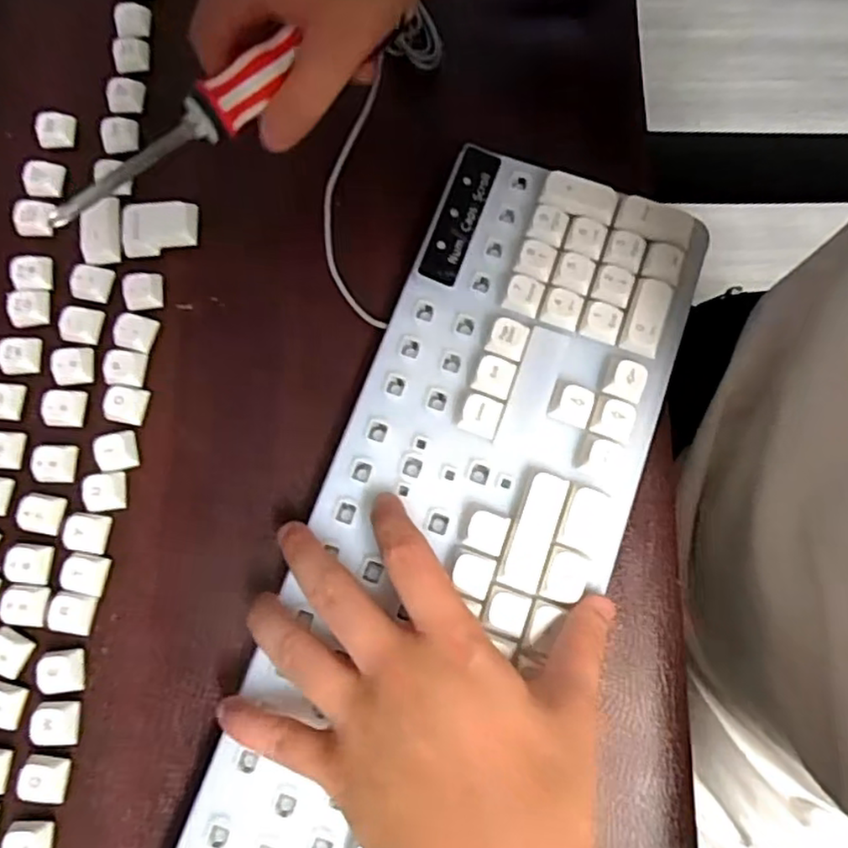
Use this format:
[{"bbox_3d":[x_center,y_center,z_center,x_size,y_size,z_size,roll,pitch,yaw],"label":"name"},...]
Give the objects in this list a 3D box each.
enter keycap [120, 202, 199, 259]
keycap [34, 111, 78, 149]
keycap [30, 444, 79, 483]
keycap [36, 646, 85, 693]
[{"bbox_3d":[-0.134,-0.100,0.337,0.038,0.008,0.026,-8,77,2],"label":"enter keycap"},{"bbox_3d":[-0.197,-0.157,0.353,0.018,0.010,0.018,1,78,4],"label":"keycap"},{"bbox_3d":[-0.175,0.018,0.313,0.019,0.006,0.018,4,78,4],"label":"keycap"},{"bbox_3d":[-0.160,0.109,0.291,0.018,0.006,0.017,-9,77,1],"label":"keycap"}]

